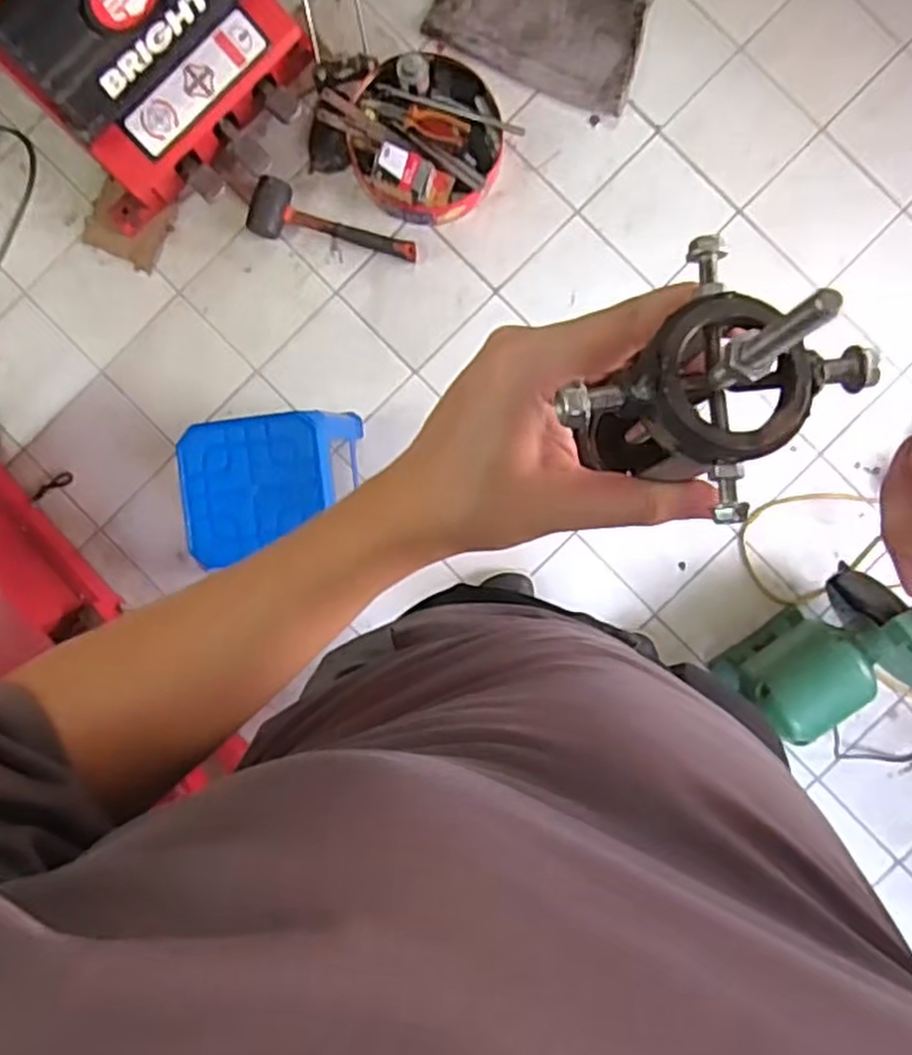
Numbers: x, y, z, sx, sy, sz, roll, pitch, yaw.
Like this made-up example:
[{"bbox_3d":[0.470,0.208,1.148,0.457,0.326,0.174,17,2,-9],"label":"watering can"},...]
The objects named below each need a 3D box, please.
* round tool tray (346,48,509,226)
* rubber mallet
[{"bbox_3d":[-0.050,-0.664,1.284,0.247,0.093,0.271,0,90,2],"label":"round tool tray"},{"bbox_3d":[-0.216,-0.502,1.306,0.291,0.055,0.088,23,91,2],"label":"rubber mallet"}]

